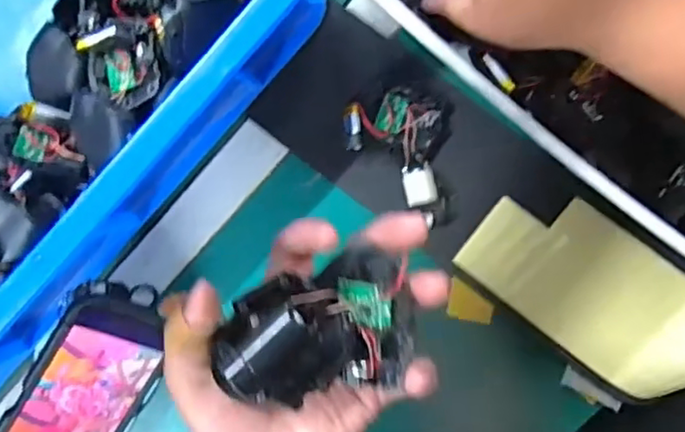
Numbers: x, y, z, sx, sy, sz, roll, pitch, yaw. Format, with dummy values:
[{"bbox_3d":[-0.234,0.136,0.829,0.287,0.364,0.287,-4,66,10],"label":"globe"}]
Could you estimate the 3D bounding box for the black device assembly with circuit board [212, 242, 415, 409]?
[{"bbox_3d":[-0.010,0.050,0.269,0.079,0.031,0.053,-20,94,7],"label":"black device assembly with circuit board"}]

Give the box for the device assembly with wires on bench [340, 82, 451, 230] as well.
[{"bbox_3d":[0.040,-0.044,0.448,0.075,0.018,0.092,3,96,5],"label":"device assembly with wires on bench"}]

